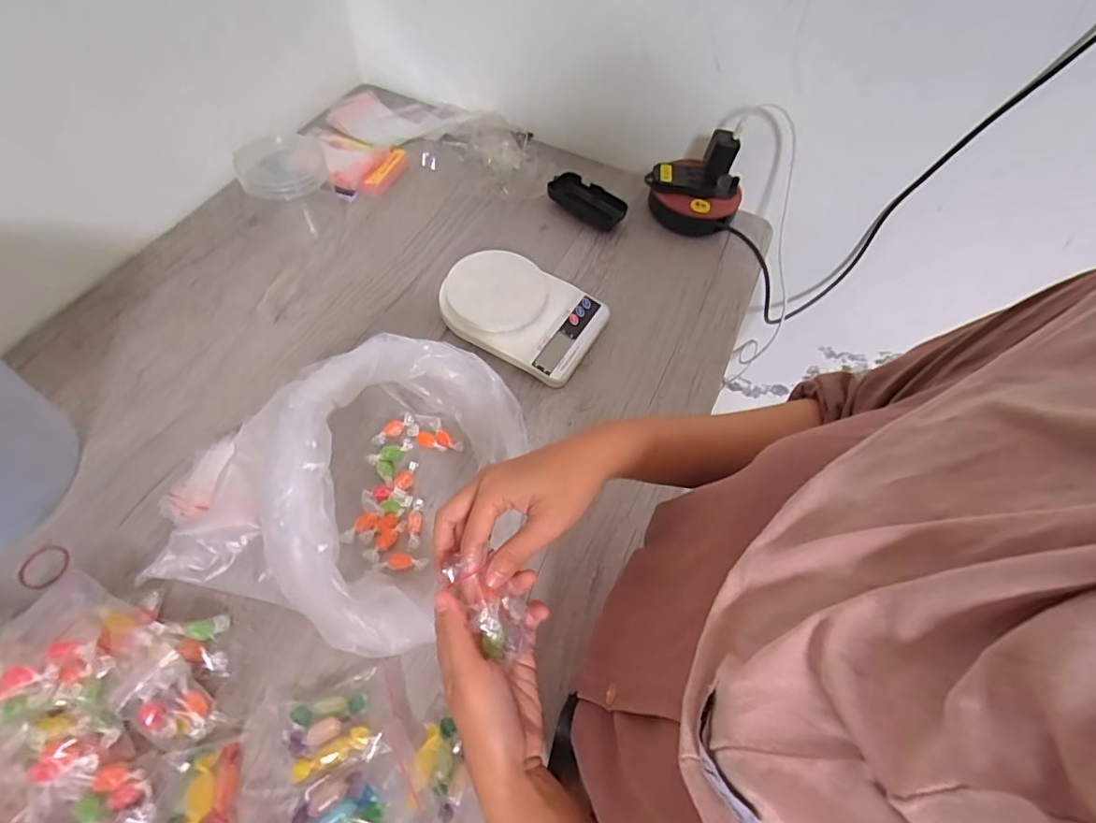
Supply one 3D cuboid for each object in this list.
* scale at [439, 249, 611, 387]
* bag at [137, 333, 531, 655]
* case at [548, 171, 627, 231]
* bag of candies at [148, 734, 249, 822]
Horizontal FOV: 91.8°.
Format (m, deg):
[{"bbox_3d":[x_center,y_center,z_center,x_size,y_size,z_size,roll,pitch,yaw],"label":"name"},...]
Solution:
[{"bbox_3d":[-0.030,-0.114,0.604,0.173,0.039,0.128,26,60,12],"label":"scale"},{"bbox_3d":[-0.169,0.043,0.431,0.275,0.146,0.231,18,59,7],"label":"bag"},{"bbox_3d":[0.055,-0.287,0.719,0.105,0.025,0.050,27,60,13],"label":"case"},{"bbox_3d":[-0.240,0.266,0.359,0.058,0.017,0.068,-10,59,-10],"label":"bag of candies"}]

